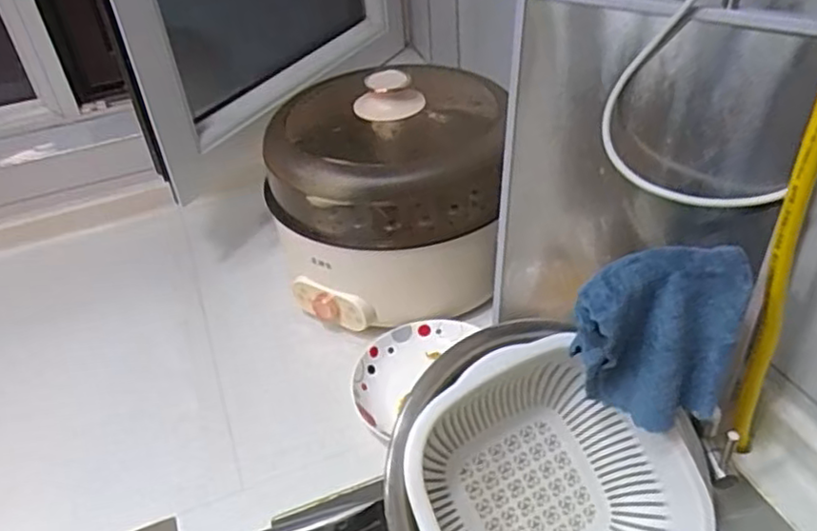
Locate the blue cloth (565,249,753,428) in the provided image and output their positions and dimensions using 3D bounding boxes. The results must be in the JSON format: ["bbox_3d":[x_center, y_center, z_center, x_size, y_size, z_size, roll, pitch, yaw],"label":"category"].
[{"bbox_3d":[0.204,0.064,0.548,0.127,0.159,0.055,-1,39,6],"label":"blue cloth"}]

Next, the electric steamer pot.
[{"bbox_3d":[-0.026,-0.106,0.863,0.271,0.242,0.279,-4,39,3],"label":"electric steamer pot"}]

